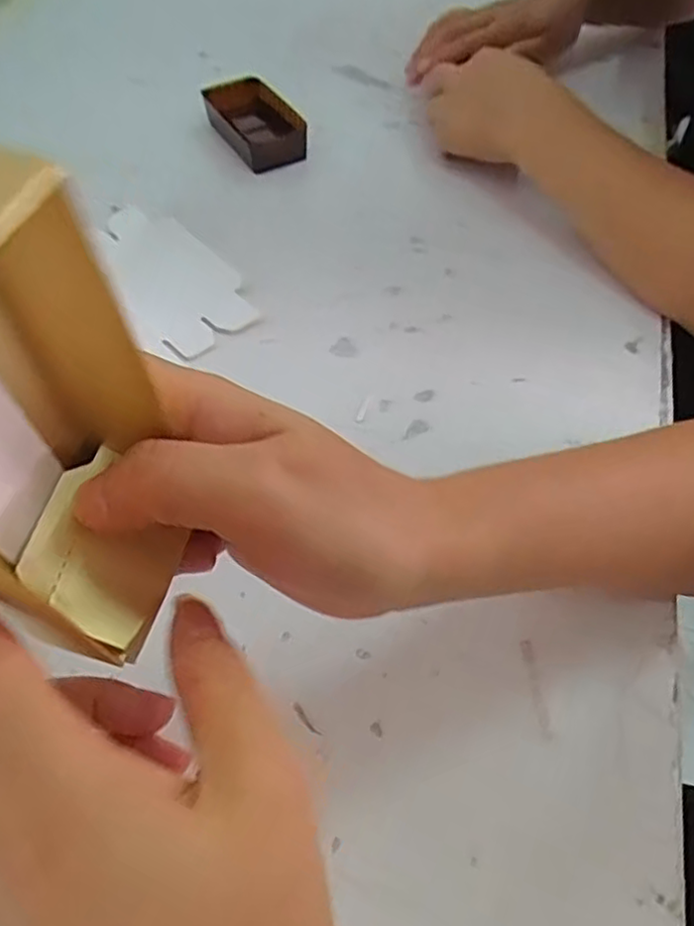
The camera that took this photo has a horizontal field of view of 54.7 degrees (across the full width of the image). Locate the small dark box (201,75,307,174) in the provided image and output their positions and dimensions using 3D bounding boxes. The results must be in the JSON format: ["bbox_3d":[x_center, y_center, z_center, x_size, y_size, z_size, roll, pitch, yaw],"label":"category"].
[{"bbox_3d":[-0.074,-0.265,0.521,0.054,0.025,0.117,-22,54,-14],"label":"small dark box"}]

